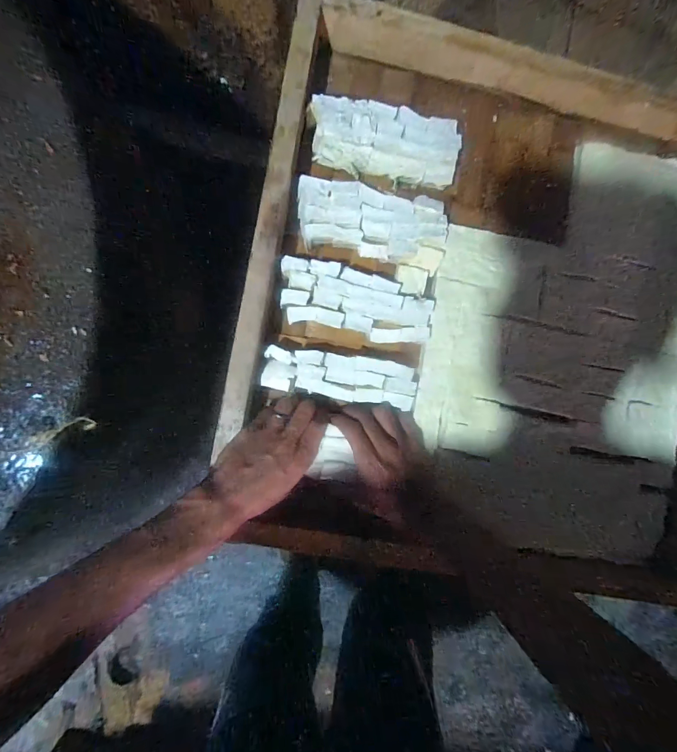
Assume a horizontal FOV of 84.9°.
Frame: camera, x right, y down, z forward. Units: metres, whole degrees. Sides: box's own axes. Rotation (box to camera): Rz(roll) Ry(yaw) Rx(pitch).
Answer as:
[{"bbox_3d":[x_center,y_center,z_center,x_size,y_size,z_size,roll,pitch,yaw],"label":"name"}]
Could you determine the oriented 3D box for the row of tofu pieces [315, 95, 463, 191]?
[{"bbox_3d":[0.056,-0.273,0.440,0.170,0.034,0.078,7,87,-6],"label":"row of tofu pieces"}]

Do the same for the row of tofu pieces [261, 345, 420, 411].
[{"bbox_3d":[0.005,0.000,0.425,0.175,0.025,0.050,9,87,-6],"label":"row of tofu pieces"}]

